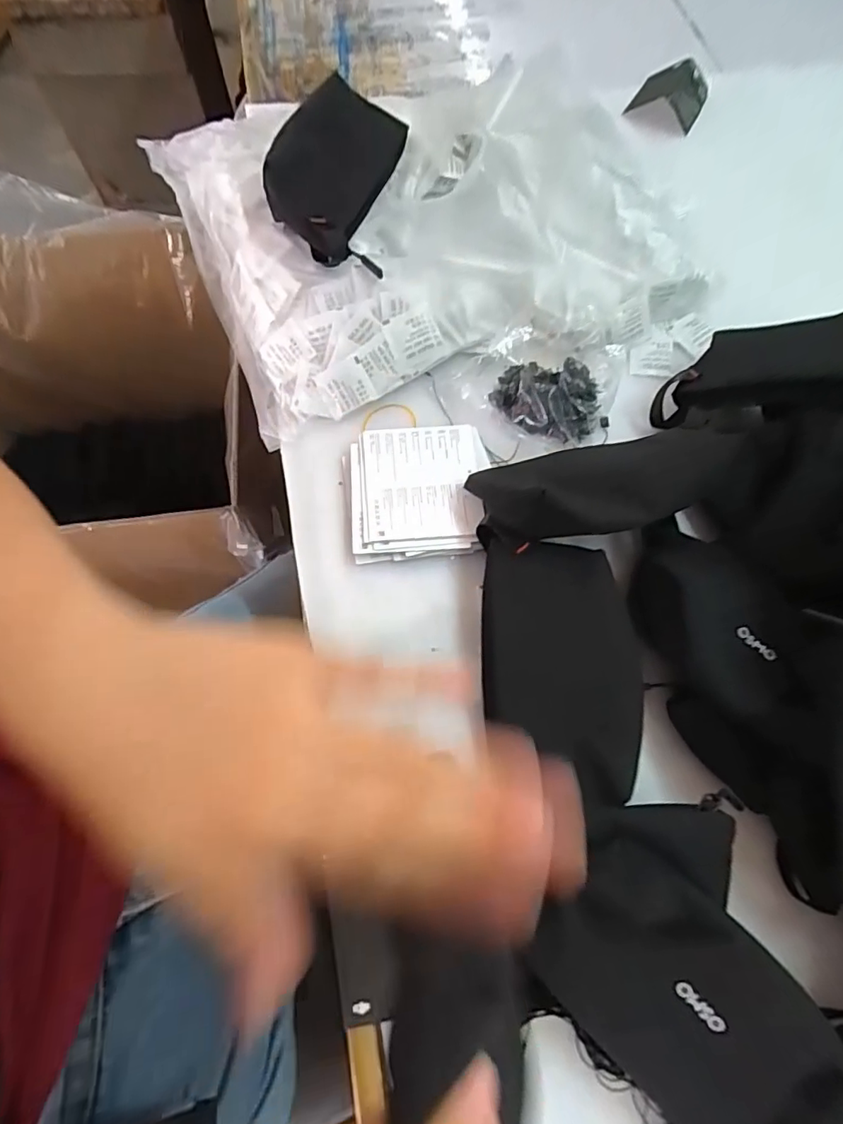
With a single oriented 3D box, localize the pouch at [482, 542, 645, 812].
[{"bbox_3d":[0.095,0.072,0.367,0.099,0.042,0.178,4,67,1],"label":"pouch"}]

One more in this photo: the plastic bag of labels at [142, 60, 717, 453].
[{"bbox_3d":[0.015,-0.310,0.499,0.478,0.071,0.384,-13,68,-6],"label":"plastic bag of labels"}]

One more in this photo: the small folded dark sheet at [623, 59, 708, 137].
[{"bbox_3d":[0.306,-0.573,0.652,0.079,0.024,0.098,30,70,11],"label":"small folded dark sheet"}]

